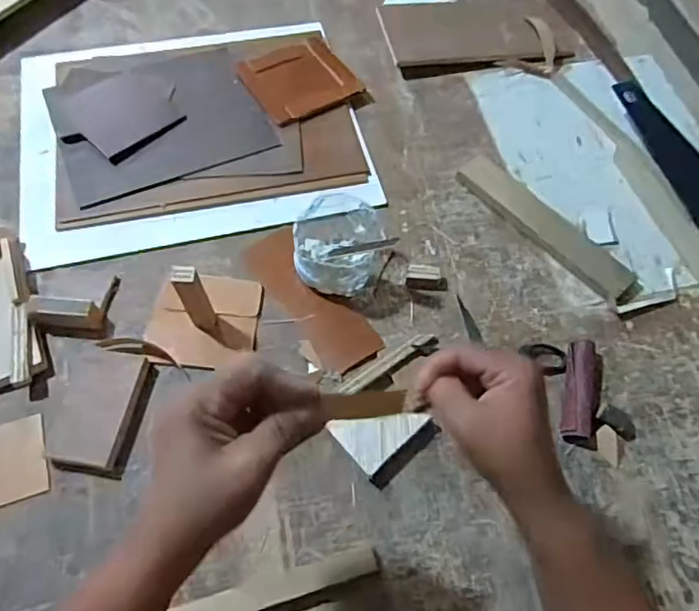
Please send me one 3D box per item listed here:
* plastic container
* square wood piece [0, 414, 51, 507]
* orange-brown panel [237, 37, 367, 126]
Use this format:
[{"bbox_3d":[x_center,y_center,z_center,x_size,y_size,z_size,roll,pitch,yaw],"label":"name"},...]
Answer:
[{"bbox_3d":[-0.007,-0.062,0.592,0.093,0.060,0.097,0,61,0],"label":"plastic container"},{"bbox_3d":[-0.304,0.139,0.502,0.066,0.004,0.072,-18,63,-10],"label":"square wood piece"},{"bbox_3d":[-0.064,-0.292,0.733,0.129,0.007,0.132,-26,64,-16],"label":"orange-brown panel"}]

